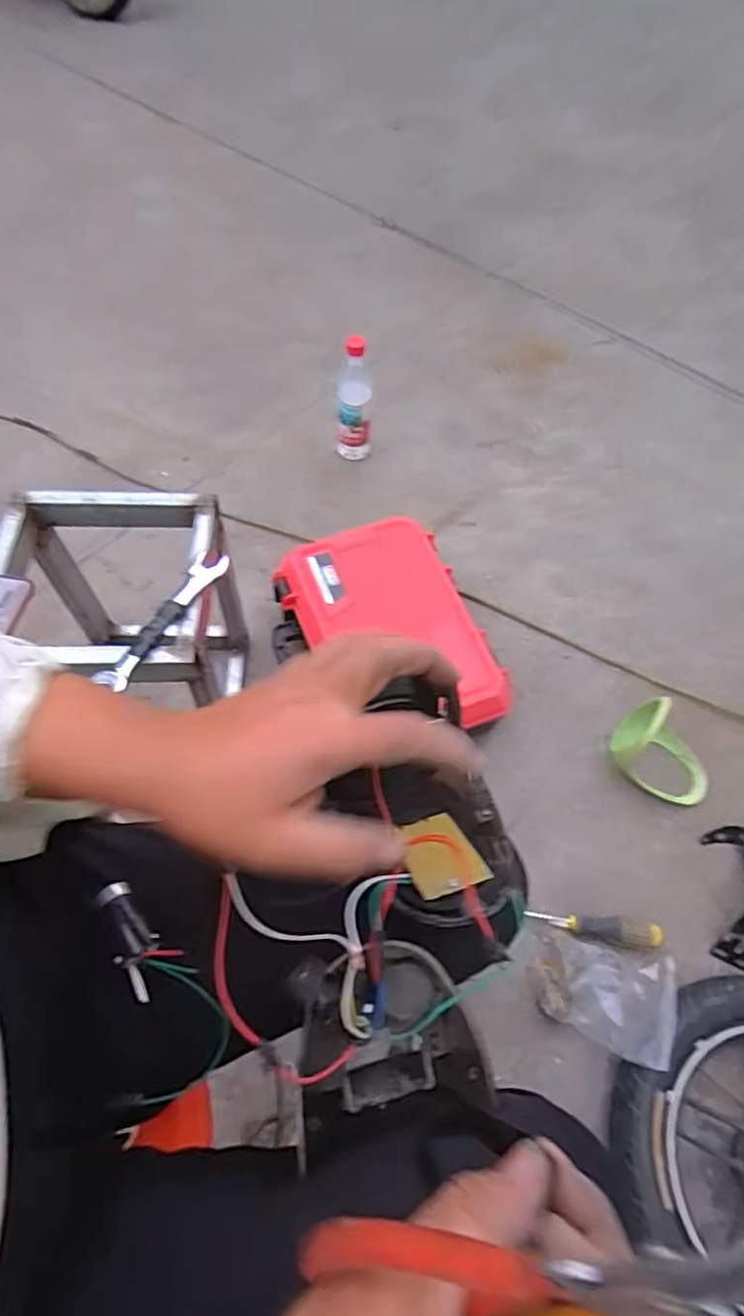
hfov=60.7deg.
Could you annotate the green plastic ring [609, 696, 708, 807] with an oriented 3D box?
[{"bbox_3d":[0.422,0.128,0.895,0.148,0.111,0.113,35,63,18],"label":"green plastic ring"}]

